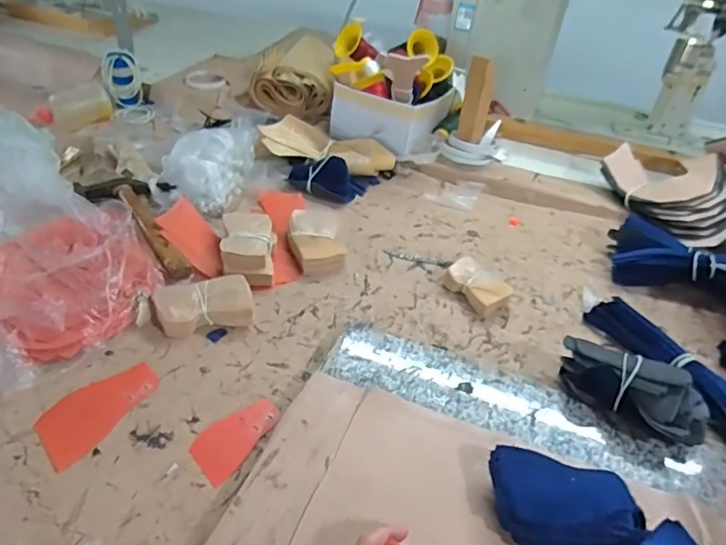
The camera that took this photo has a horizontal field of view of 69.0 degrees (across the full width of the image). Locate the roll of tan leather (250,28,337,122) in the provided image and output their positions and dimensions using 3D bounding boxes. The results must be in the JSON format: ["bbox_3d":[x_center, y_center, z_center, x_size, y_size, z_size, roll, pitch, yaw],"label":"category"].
[{"bbox_3d":[-0.134,-0.409,1.066,0.151,0.087,0.255,3,38,-3],"label":"roll of tan leather"}]

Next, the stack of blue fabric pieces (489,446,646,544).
[{"bbox_3d":[0.158,0.186,0.413,0.121,0.038,0.069,14,39,10],"label":"stack of blue fabric pieces"}]

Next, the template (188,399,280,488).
[{"bbox_3d":[-0.119,0.149,0.487,0.050,0.004,0.091,24,41,21],"label":"template"}]

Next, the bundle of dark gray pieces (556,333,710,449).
[{"bbox_3d":[0.261,0.112,0.516,0.063,0.050,0.140,-28,49,-35],"label":"bundle of dark gray pieces"}]

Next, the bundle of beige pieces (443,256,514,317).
[{"bbox_3d":[0.142,0.018,0.665,0.045,0.029,0.078,-22,46,-31],"label":"bundle of beige pieces"}]

